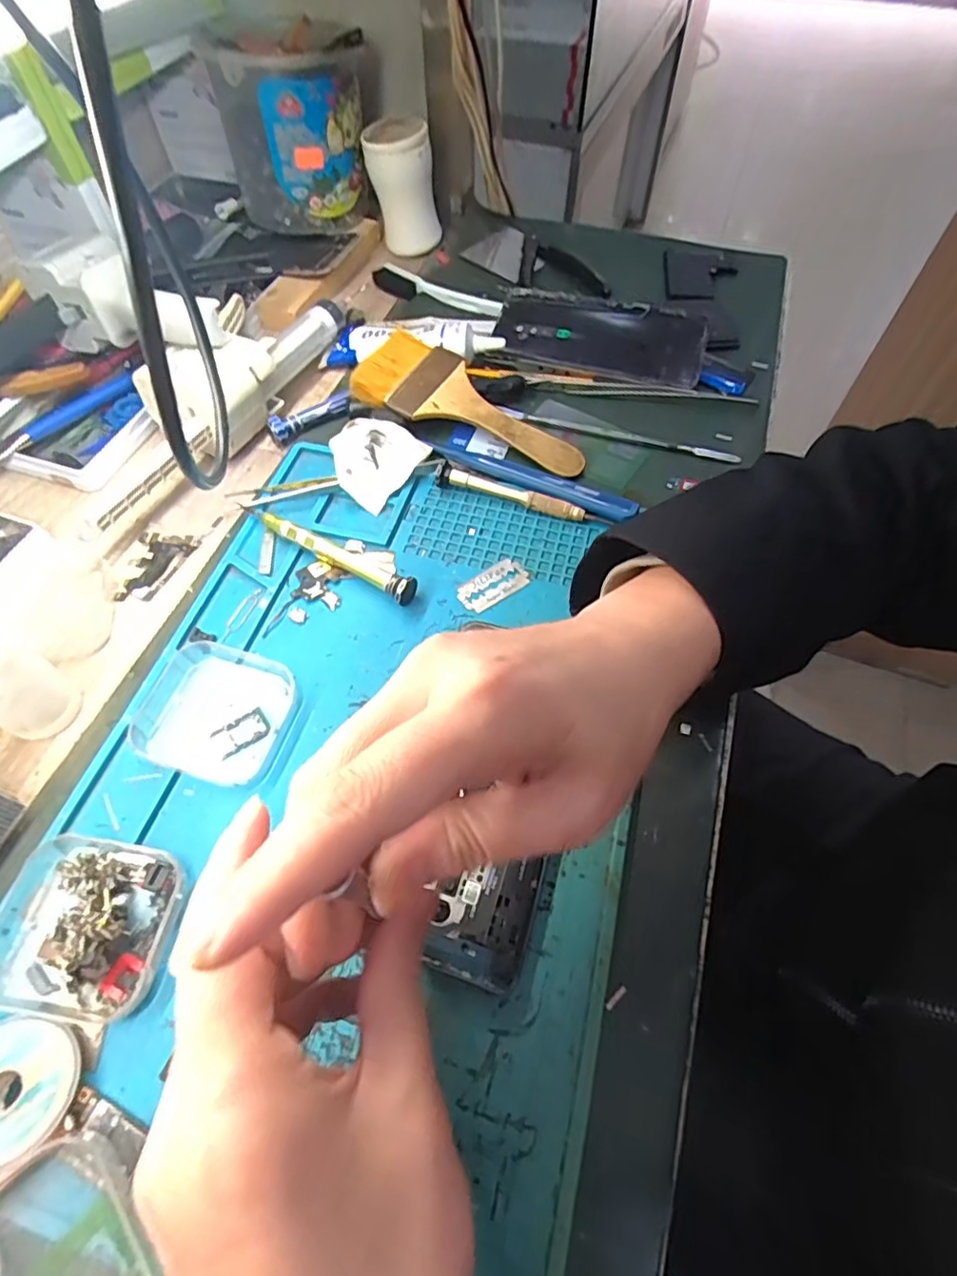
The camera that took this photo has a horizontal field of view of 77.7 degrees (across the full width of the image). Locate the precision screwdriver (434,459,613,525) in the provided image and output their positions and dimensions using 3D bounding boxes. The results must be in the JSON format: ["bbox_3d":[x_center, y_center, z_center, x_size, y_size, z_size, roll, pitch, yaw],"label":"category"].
[{"bbox_3d":[0.025,-0.087,0.362,0.110,0.014,0.010,17,60,10],"label":"precision screwdriver"}]

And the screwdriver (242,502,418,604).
[{"bbox_3d":[-0.087,-0.051,0.340,0.122,0.015,0.014,30,63,16],"label":"screwdriver"}]

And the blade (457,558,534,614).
[{"bbox_3d":[0.009,-0.032,0.335,0.043,0.004,0.023,-35,65,-20],"label":"blade"}]

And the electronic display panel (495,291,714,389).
[{"bbox_3d":[0.089,-0.226,0.445,0.155,0.019,0.077,16,60,9],"label":"electronic display panel"}]

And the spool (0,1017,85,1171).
[{"bbox_3d":[-0.166,0.160,0.209,0.043,0.006,0.042,-1,47,-17],"label":"spool"}]

